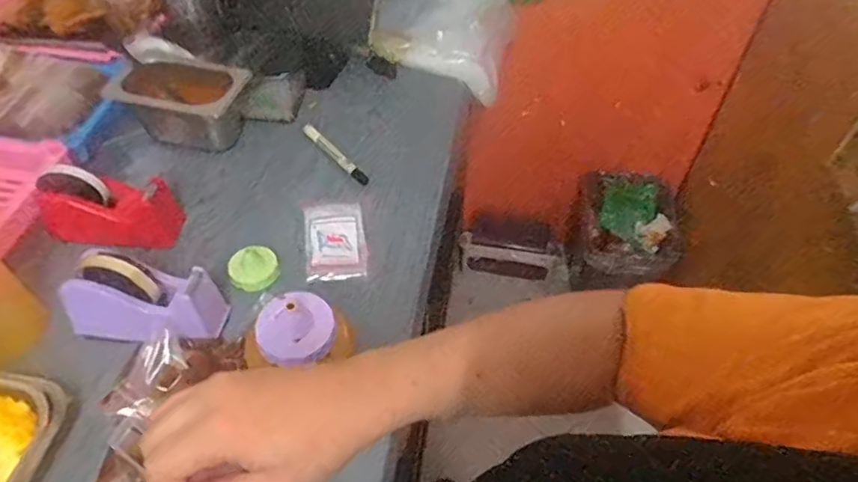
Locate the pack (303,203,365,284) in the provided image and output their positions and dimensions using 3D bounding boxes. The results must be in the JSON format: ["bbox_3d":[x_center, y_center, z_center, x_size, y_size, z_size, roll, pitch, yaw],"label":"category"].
[{"bbox_3d":[-0.120,-0.005,0.752,0.070,0.020,0.125,-7,51,-6],"label":"pack"}]

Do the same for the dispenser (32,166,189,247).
[{"bbox_3d":[-0.398,-0.042,0.738,0.150,0.089,0.063,-1,51,-2],"label":"dispenser"}]

